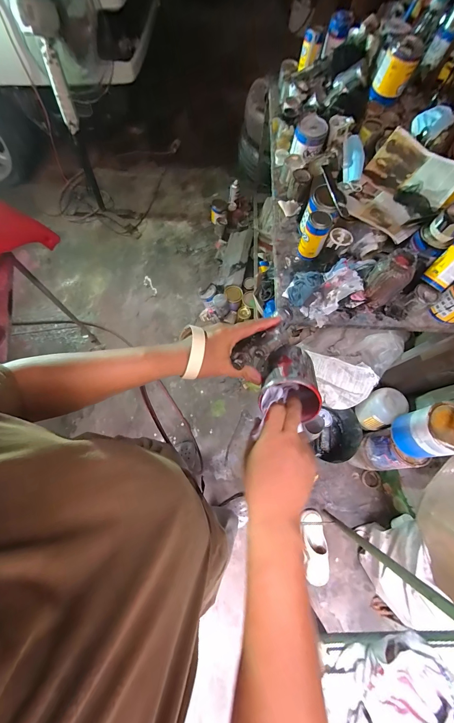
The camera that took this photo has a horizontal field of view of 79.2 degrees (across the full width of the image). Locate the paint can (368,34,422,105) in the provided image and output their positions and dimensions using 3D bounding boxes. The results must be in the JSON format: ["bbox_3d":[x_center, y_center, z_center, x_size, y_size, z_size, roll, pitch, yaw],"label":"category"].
[{"bbox_3d":[0.522,-0.906,0.856,0.099,0.146,0.100,20,70,5],"label":"paint can"}]

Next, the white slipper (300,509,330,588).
[{"bbox_3d":[0.400,0.841,1.236,0.097,0.084,0.289,-4,70,-4],"label":"white slipper"}]

